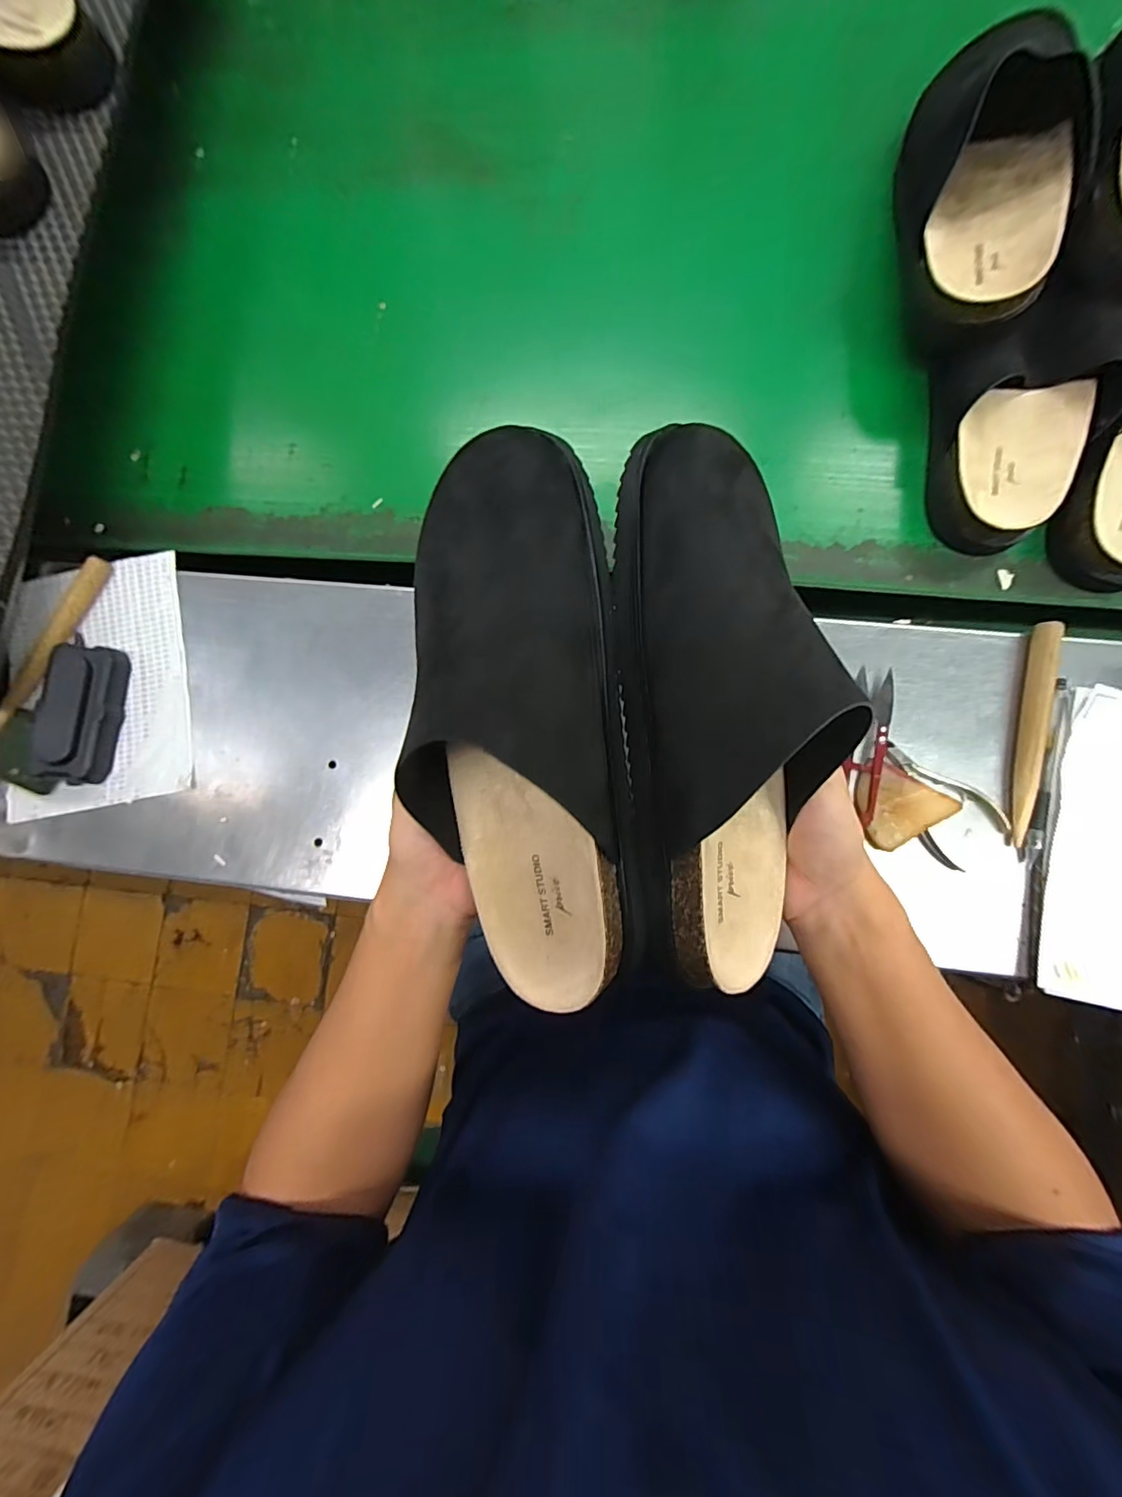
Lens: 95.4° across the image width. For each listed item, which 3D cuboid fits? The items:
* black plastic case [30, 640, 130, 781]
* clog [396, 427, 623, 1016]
[{"bbox_3d":[-0.380,-0.028,0.400,0.046,0.029,0.105,7,85,4],"label":"black plastic case"},{"bbox_3d":[-0.021,-0.009,0.223,0.093,0.083,0.254,-2,97,0],"label":"clog"}]

